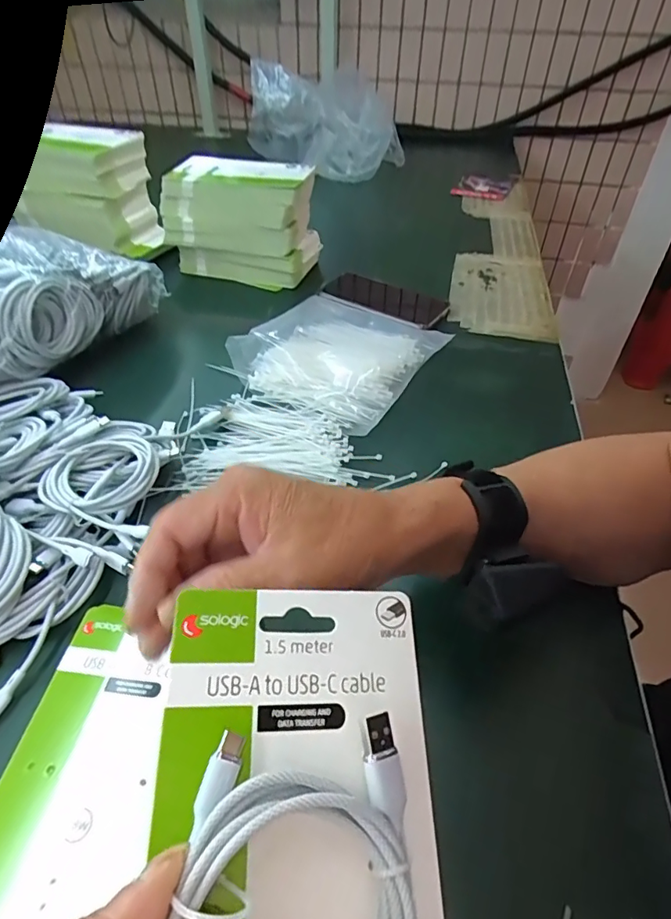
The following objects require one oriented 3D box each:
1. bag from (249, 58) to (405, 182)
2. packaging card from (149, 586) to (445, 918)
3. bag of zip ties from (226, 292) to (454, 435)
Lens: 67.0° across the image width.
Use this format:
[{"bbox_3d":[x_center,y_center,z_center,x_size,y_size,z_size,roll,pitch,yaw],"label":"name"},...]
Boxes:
[{"bbox_3d":[-0.010,-0.628,0.952,0.285,0.158,0.095,1,43,0],"label":"bag"},{"bbox_3d":[-0.011,0.133,0.171,0.099,0.018,0.177,4,61,-10],"label":"packaging card"},{"bbox_3d":[0.005,-0.122,0.555,0.177,0.035,0.198,23,48,21],"label":"bag of zip ties"}]

